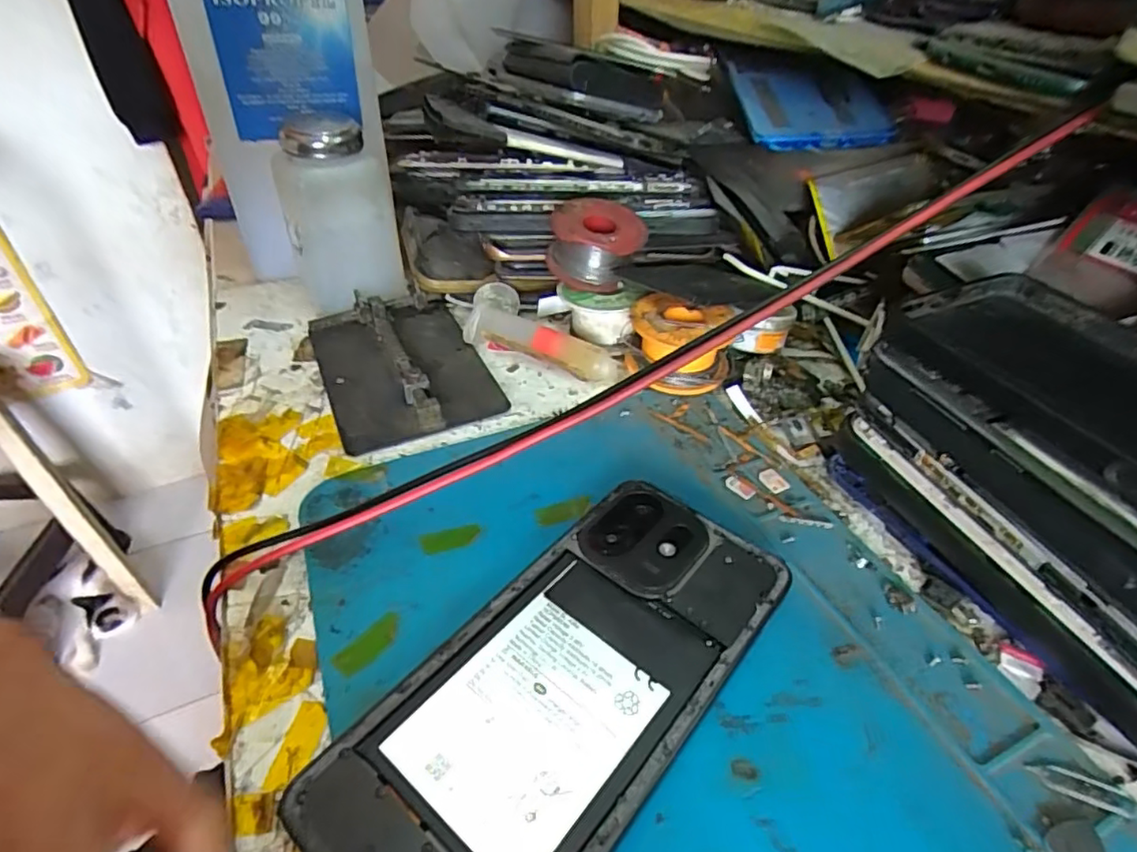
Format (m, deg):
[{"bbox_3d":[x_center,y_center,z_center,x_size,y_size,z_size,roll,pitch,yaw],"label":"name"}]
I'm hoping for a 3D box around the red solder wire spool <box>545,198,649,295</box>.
[{"bbox_3d":[0.015,-0.101,0.341,0.050,0.034,0.046,0,41,0],"label":"red solder wire spool"}]

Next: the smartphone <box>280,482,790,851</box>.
[{"bbox_3d":[0.001,0.078,0.192,0.072,0.010,0.158,30,49,29],"label":"smartphone"}]

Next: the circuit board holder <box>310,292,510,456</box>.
[{"bbox_3d":[-0.088,-0.036,0.323,0.078,0.012,0.117,-17,44,-19],"label":"circuit board holder"}]

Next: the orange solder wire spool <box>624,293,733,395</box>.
[{"bbox_3d":[0.057,-0.042,0.314,0.051,0.033,0.042,5,41,5],"label":"orange solder wire spool"}]

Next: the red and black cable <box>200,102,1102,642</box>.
[{"bbox_3d":[0.014,-0.015,0.217,0.343,0.019,0.013,-27,44,3],"label":"red and black cable"}]

